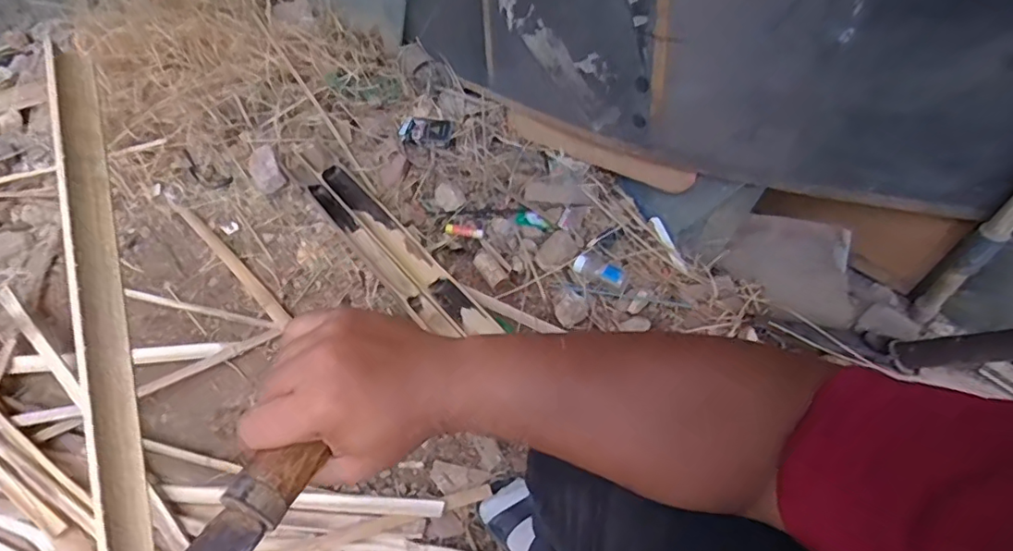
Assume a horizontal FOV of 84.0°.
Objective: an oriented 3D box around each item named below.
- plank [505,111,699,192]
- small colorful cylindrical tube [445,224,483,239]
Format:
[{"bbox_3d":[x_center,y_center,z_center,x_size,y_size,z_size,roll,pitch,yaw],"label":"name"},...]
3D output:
[{"bbox_3d":[0.158,-0.239,1.055,0.411,0.087,0.025,30,63,36],"label":"plank"},{"bbox_3d":[-0.081,-0.086,1.082,0.073,0.009,0.020,8,59,8],"label":"small colorful cylindrical tube"}]

